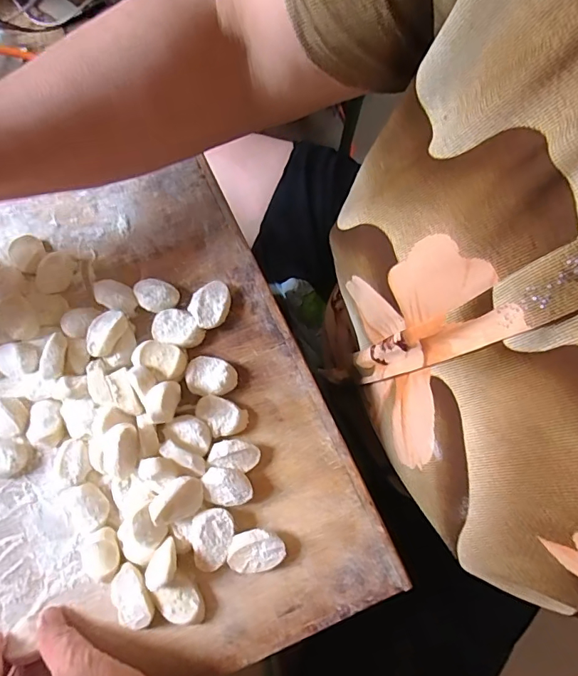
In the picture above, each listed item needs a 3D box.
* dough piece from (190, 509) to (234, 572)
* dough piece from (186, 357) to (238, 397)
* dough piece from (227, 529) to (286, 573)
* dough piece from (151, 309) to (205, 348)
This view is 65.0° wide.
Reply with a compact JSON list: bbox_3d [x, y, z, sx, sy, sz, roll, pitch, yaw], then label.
[{"bbox_3d":[-0.048,0.126,0.286,0.027,0.014,0.035,-12,76,-5],"label":"dough piece"},{"bbox_3d":[-0.053,0.026,0.307,0.033,0.012,0.025,7,75,0],"label":"dough piece"},{"bbox_3d":[-0.021,0.132,0.283,0.035,0.013,0.025,-19,77,-7],"label":"dough piece"},{"bbox_3d":[-0.077,-0.006,0.318,0.036,0.011,0.024,13,76,1],"label":"dough piece"}]

